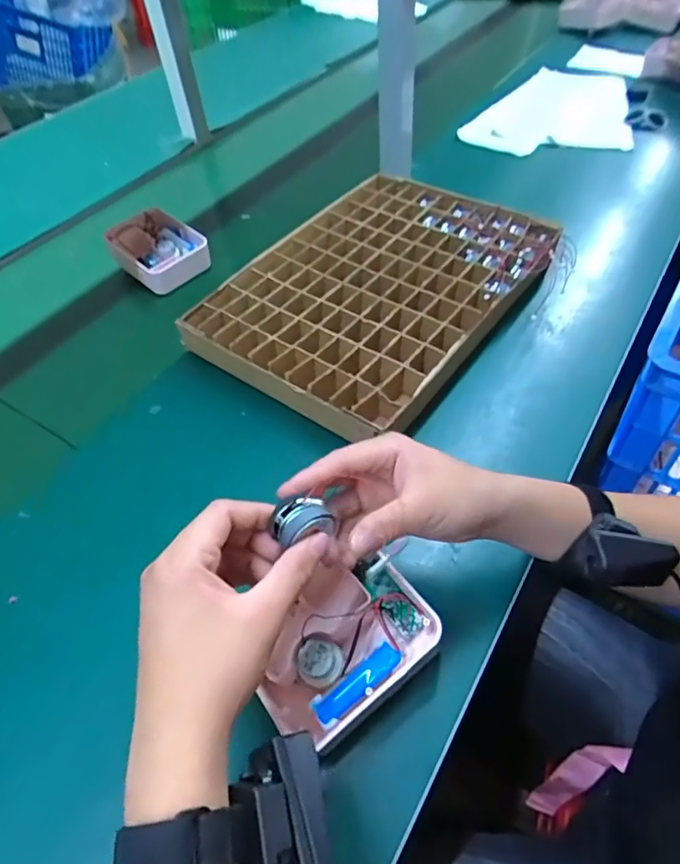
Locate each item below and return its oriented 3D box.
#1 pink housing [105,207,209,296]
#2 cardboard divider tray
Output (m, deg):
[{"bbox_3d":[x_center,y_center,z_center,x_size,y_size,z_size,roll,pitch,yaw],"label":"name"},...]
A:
[{"bbox_3d":[-0.252,-0.256,0.738,0.117,0.053,0.103,34,62,27],"label":"pink housing"},{"bbox_3d":[0.051,-0.177,0.652,0.306,0.051,0.417,29,59,24],"label":"cardboard divider tray"}]

